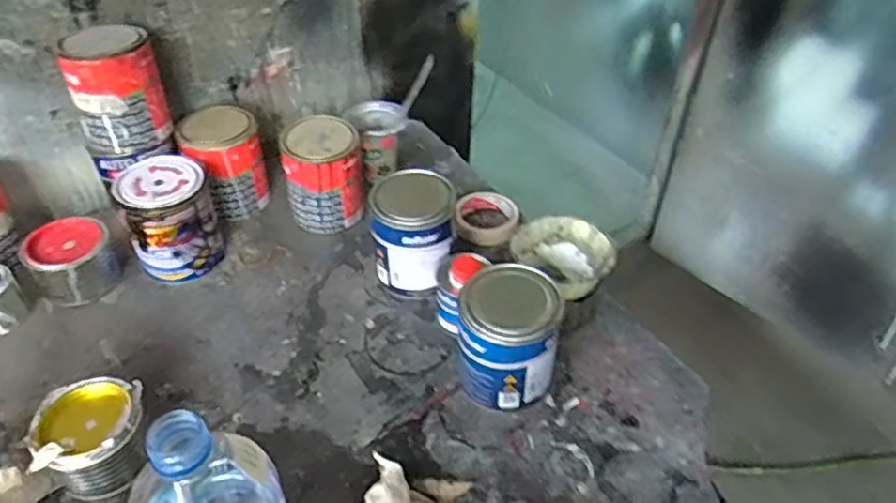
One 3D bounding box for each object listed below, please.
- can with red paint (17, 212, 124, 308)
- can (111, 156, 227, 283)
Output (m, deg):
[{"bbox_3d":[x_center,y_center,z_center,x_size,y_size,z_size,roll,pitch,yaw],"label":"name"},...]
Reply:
[{"bbox_3d":[-0.481,0.012,0.828,0.095,0.073,0.088,1,41,-1],"label":"can with red paint"},{"bbox_3d":[-0.362,-0.040,0.847,0.115,0.132,0.107,-18,44,-21],"label":"can"}]

